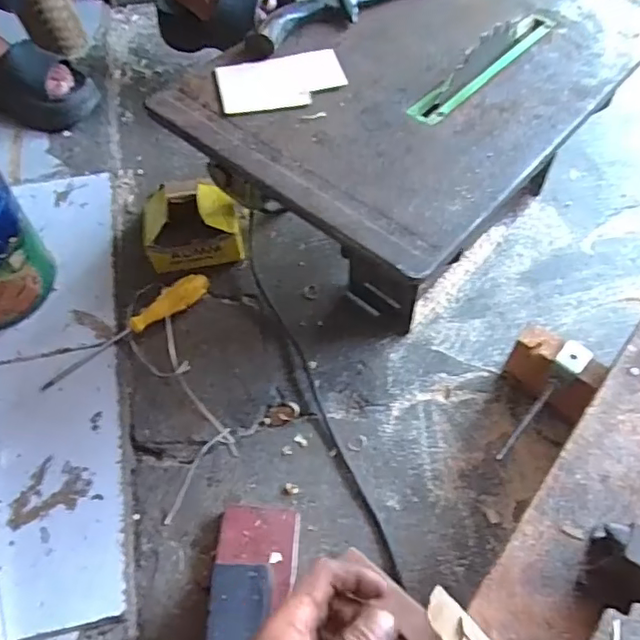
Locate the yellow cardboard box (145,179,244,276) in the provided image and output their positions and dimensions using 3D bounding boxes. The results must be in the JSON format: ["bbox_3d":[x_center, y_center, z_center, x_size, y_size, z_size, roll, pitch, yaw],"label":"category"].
[{"bbox_3d":[-0.165,-0.122,0.731,0.124,0.063,0.093,-10,58,-6],"label":"yellow cardboard box"}]

